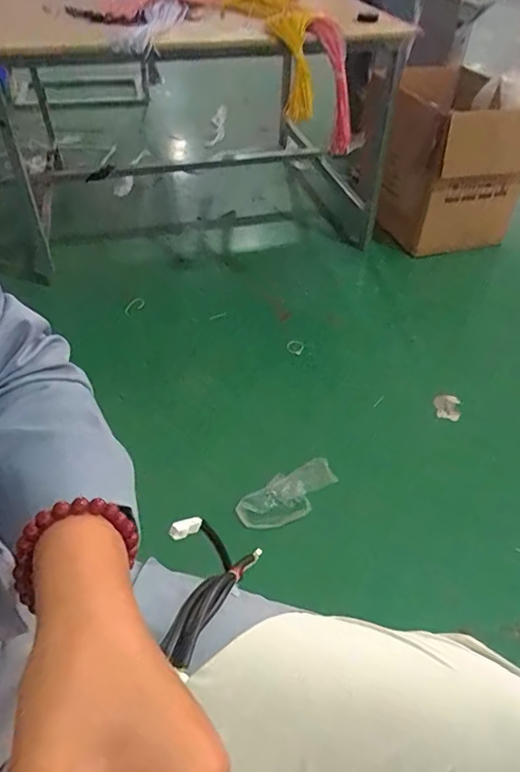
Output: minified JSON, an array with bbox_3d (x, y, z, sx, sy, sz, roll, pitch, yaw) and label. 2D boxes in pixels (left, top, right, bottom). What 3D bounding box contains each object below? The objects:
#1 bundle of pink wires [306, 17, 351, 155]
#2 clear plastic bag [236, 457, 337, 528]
[{"bbox_3d":[0.181,-0.779,1.391,0.129,0.281,0.116,4,43,3],"label":"bundle of pink wires"},{"bbox_3d":[0.069,0.242,1.178,0.247,0.052,0.113,-31,51,-30],"label":"clear plastic bag"}]

